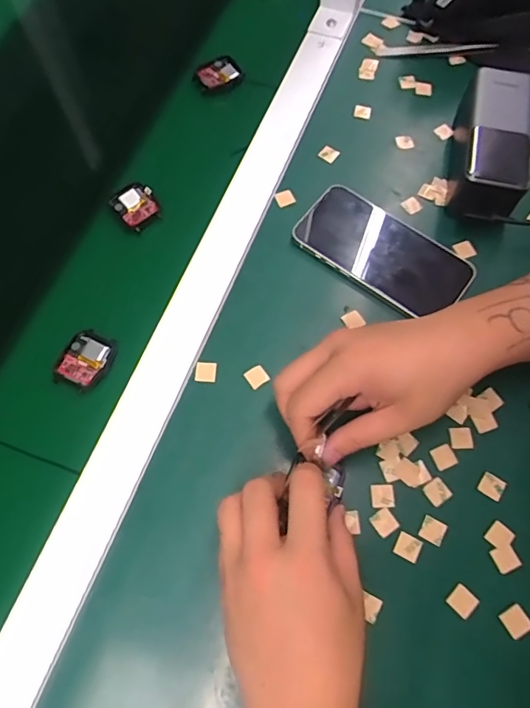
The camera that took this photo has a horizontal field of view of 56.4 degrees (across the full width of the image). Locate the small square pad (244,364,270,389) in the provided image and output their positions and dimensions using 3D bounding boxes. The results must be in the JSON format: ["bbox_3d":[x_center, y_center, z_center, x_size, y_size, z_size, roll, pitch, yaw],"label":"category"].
[{"bbox_3d":[-0.006,0.017,0.381,0.015,0.004,0.015,-34,72,-12],"label":"small square pad"}]

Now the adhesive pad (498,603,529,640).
[{"bbox_3d":[0.164,0.173,0.321,0.016,0.004,0.016,-29,73,-12],"label":"adhesive pad"}]

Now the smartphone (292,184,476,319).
[{"bbox_3d":[0.100,-0.086,0.419,0.143,0.015,0.075,35,73,13],"label":"smartphone"}]

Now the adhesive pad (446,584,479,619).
[{"bbox_3d":[0.131,0.162,0.325,0.017,0.004,0.016,42,73,13],"label":"adhesive pad"}]

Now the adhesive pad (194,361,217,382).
[{"bbox_3d":[-0.046,0.014,0.383,0.016,0.005,0.015,5,69,3],"label":"adhesive pad"}]

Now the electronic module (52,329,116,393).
[{"bbox_3d":[-0.139,0.005,0.383,0.039,0.007,0.045,21,71,9],"label":"electronic module"}]

